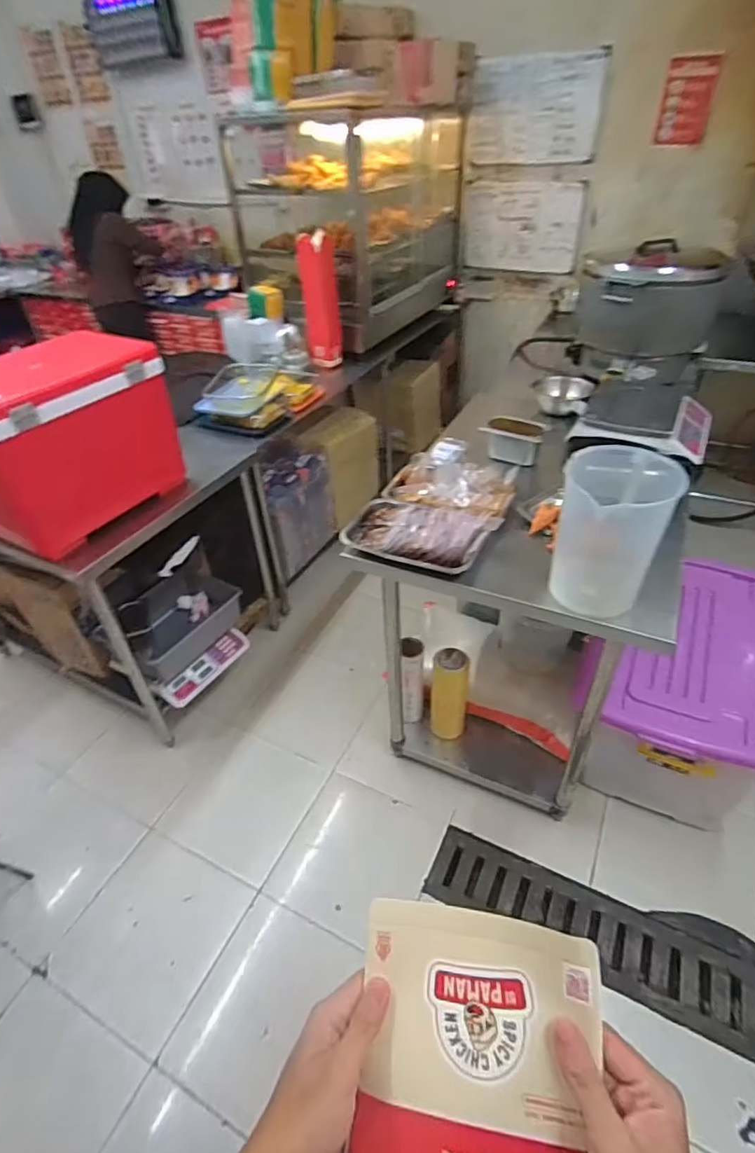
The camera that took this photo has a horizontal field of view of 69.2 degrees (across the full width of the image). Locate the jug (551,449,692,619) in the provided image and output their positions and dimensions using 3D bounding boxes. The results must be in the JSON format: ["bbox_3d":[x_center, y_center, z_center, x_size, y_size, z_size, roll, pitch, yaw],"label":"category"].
[{"bbox_3d":[0.448,-0.088,1.053,0.180,0.259,0.190,21,46,26],"label":"jug"}]

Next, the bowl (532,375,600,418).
[{"bbox_3d":[0.574,-0.563,1.722,0.191,0.088,0.191,-2,40,2],"label":"bowl"}]

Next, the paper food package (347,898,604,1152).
[{"bbox_3d":[0.066,0.340,0.384,0.161,0.015,0.179,1,71,17],"label":"paper food package"}]

